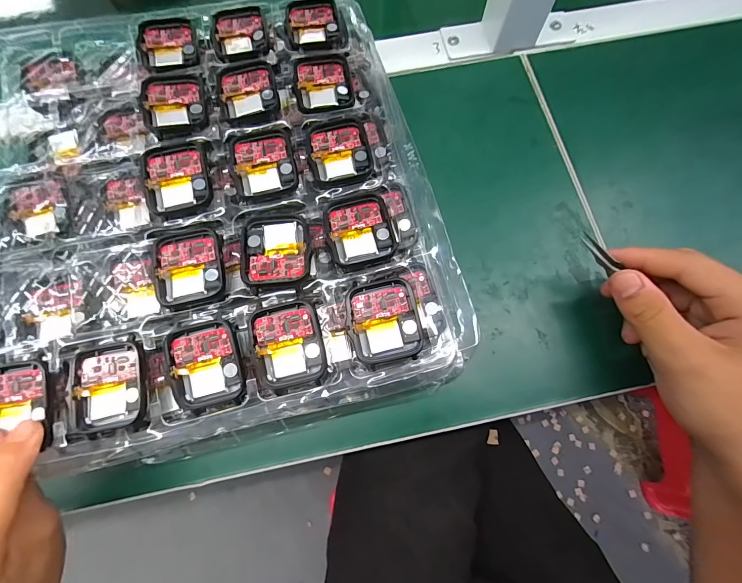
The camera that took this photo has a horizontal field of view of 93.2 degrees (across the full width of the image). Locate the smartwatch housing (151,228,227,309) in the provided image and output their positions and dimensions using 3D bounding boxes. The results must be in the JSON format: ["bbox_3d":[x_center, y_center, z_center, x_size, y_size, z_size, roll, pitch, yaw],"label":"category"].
[{"bbox_3d":[-0.102,-0.015,0.199,0.037,0.007,0.045,-13,74,-4],"label":"smartwatch housing"}]

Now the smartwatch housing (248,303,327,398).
[{"bbox_3d":[-0.044,0.028,0.184,0.037,0.009,0.045,-14,74,-2],"label":"smartwatch housing"}]

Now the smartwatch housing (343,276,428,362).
[{"bbox_3d":[0.007,0.016,0.189,0.037,0.011,0.041,-12,74,-1],"label":"smartwatch housing"}]

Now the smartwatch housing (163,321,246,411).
[{"bbox_3d":[-0.088,0.038,0.184,0.037,0.006,0.041,-15,74,-4],"label":"smartwatch housing"}]

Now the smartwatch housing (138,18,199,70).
[{"bbox_3d":[-0.140,-0.170,0.242,0.037,0.007,0.044,-12,74,-3],"label":"smartwatch housing"}]

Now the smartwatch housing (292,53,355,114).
[{"bbox_3d":[-0.032,-0.138,0.232,0.037,0.005,0.044,-11,74,-3],"label":"smartwatch housing"}]

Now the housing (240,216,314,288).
[{"bbox_3d":[-0.053,-0.023,0.197,0.039,0.005,0.041,-7,73,-2],"label":"housing"}]

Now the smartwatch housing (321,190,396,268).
[{"bbox_3d":[-0.007,-0.036,0.204,0.037,0.005,0.041,-13,74,-4],"label":"smartwatch housing"}]

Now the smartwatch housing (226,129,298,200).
[{"bbox_3d":[-0.066,-0.078,0.214,0.038,0.006,0.044,-13,74,-4],"label":"smartwatch housing"}]

